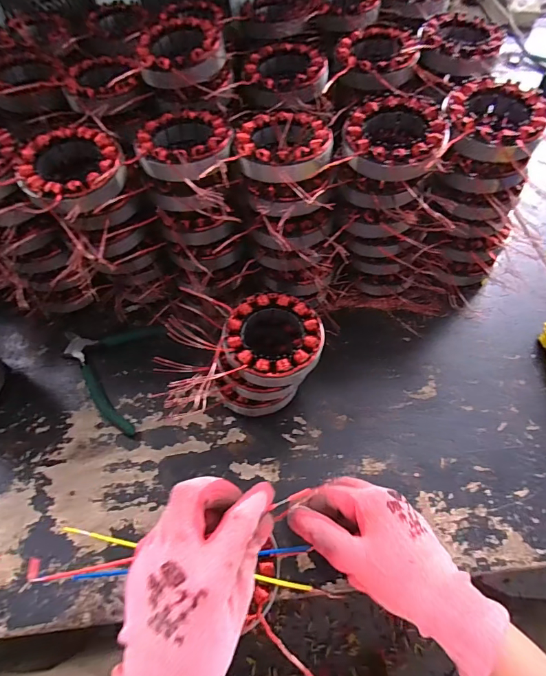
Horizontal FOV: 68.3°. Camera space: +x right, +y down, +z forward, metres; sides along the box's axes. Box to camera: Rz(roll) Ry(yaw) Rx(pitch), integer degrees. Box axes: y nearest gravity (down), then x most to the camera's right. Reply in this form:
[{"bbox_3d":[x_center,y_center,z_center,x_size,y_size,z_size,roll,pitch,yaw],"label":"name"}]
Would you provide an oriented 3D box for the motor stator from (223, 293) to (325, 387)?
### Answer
[{"bbox_3d":[0.001,-0.001,0.363,0.086,0.022,0.085,-1,59,1],"label":"motor stator"}]

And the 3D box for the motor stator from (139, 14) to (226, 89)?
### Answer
[{"bbox_3d":[-0.093,-0.282,0.405,0.086,0.038,0.096,-11,60,-5],"label":"motor stator"}]

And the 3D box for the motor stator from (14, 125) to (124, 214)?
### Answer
[{"bbox_3d":[-0.177,-0.150,0.356,0.088,0.025,0.086,-1,59,1],"label":"motor stator"}]

